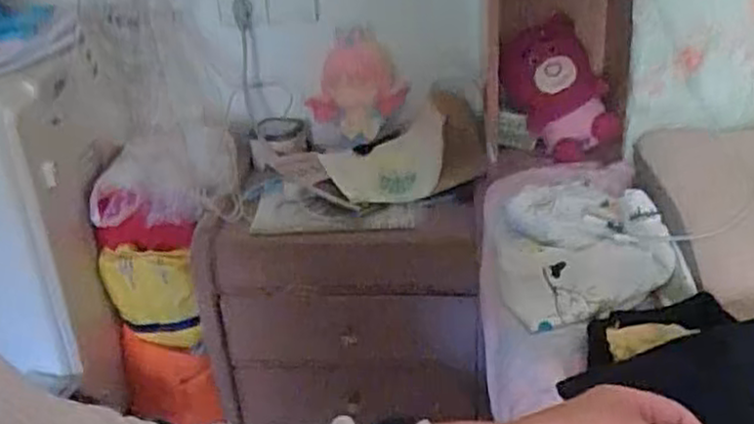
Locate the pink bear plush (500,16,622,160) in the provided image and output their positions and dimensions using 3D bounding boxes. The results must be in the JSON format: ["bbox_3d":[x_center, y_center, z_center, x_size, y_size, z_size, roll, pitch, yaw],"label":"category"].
[{"bbox_3d":[0.297,-0.200,1.223,0.184,0.200,0.131,2,29,11],"label":"pink bear plush"}]

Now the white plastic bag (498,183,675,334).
[{"bbox_3d":[0.240,0.028,0.926,0.197,0.076,0.263,-7,29,-5],"label":"white plastic bag"}]

